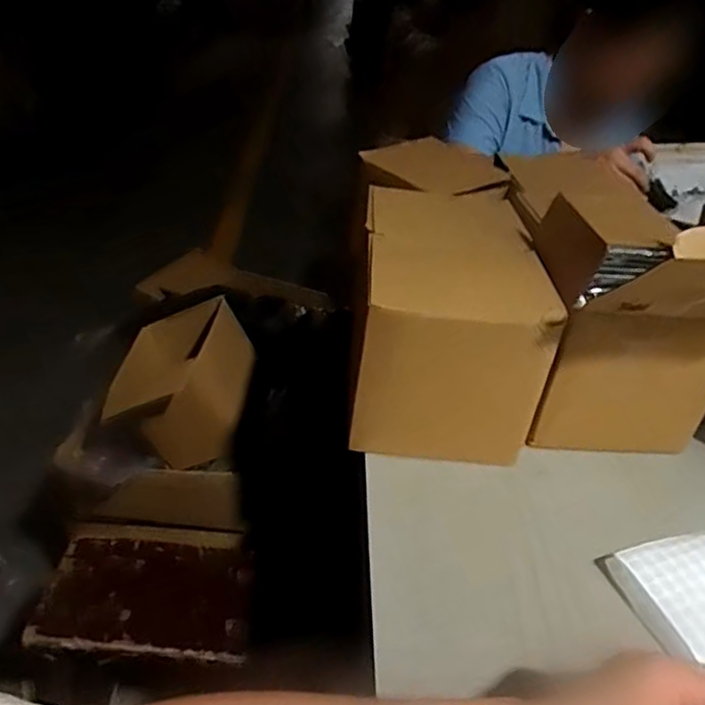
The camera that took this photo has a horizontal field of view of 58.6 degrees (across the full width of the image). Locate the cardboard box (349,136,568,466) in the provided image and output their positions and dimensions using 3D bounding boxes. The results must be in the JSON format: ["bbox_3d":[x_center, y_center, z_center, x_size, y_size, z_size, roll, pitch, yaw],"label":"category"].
[{"bbox_3d":[0.096,-0.041,0.688,0.171,0.185,0.281,5,34,0],"label":"cardboard box"}]

